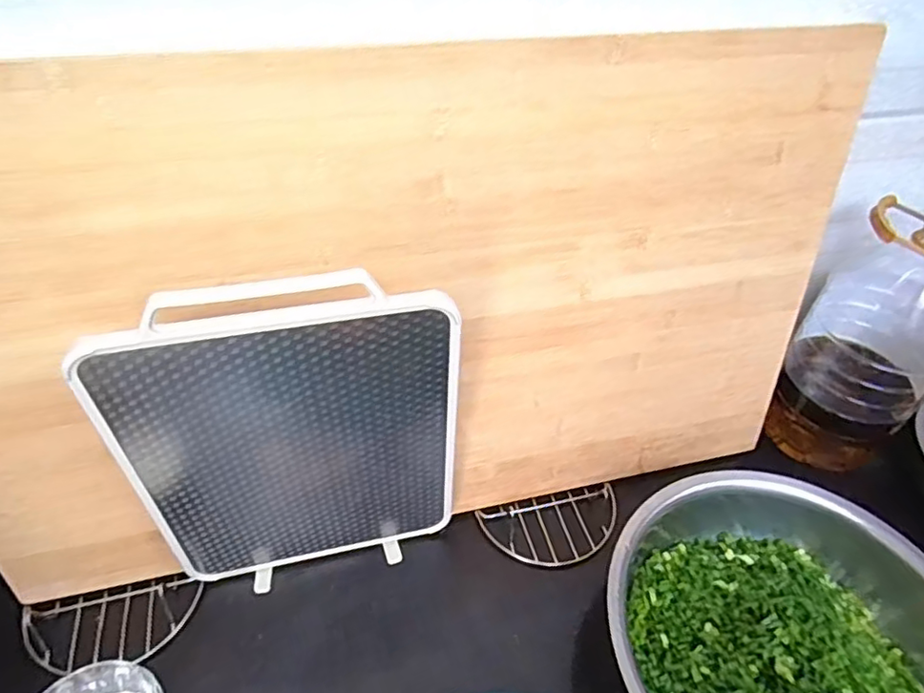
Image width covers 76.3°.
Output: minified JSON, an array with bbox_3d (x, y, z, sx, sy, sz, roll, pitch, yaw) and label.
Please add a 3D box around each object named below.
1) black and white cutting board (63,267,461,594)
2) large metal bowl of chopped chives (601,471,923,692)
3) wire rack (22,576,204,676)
[{"bbox_3d":[-0.147,0.099,0.546,0.285,0.389,0.014,-8,44,-12],"label":"black and white cutting board"},{"bbox_3d":[0.323,0.287,0.572,0.368,0.109,0.338,2,43,-2],"label":"large metal bowl of chopped chives"},{"bbox_3d":[-0.361,0.286,0.601,0.172,0.029,0.095,-7,40,-14],"label":"wire rack"}]

